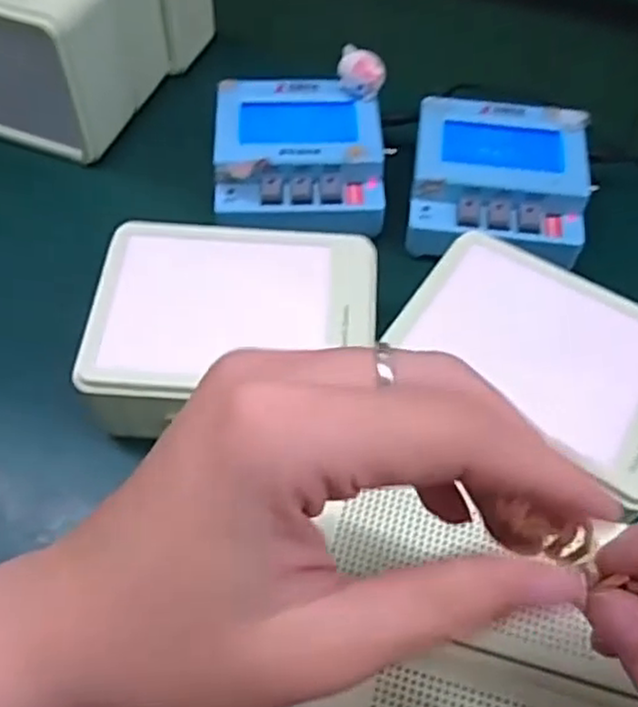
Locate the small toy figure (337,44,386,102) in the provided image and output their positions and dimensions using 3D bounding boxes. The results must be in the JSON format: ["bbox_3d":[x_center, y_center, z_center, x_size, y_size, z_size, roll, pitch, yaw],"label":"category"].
[{"bbox_3d":[0.026,-0.173,0.446,0.029,0.032,0.022,6,54,1],"label":"small toy figure"}]

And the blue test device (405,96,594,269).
[{"bbox_3d":[0.109,-0.105,0.439,0.100,0.046,0.100,8,54,2],"label":"blue test device"}]

